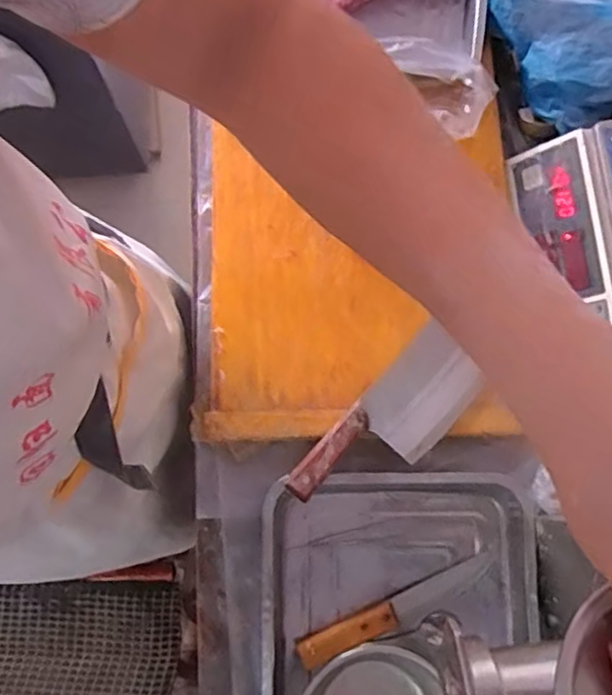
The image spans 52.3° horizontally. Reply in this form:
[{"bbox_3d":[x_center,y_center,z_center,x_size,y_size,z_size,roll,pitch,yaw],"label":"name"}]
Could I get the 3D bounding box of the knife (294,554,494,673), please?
[{"bbox_3d":[0.097,0.283,0.665,0.224,0.019,0.031,-23,77,-4],"label":"knife"}]

